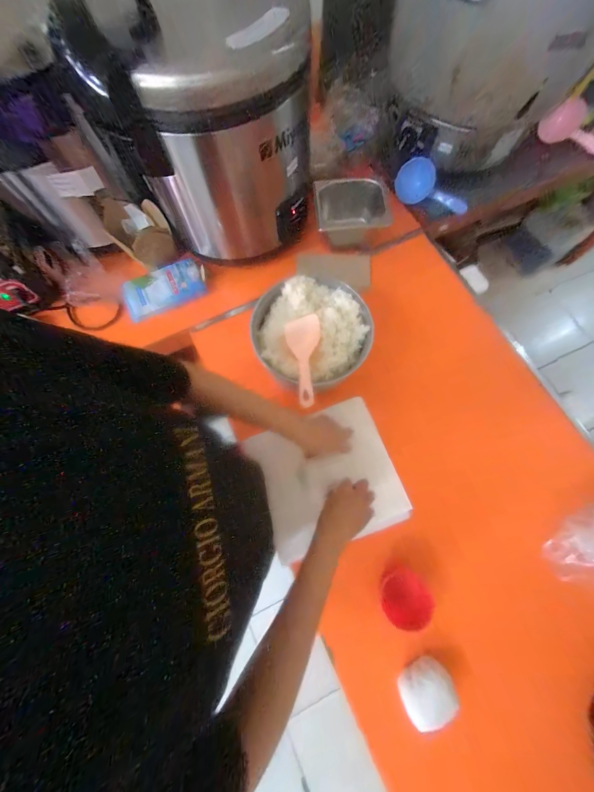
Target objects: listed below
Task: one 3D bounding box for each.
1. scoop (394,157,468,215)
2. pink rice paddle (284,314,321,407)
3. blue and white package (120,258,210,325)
[{"bbox_3d":[0.374,-0.564,0.721,0.212,0.086,0.052,19,74,-11],"label":"scoop"},{"bbox_3d":[0.019,-0.070,0.498,0.065,0.013,0.180,-7,74,-1],"label":"pink rice paddle"},{"bbox_3d":[-0.341,-0.281,0.677,0.204,0.037,0.110,-23,74,-5],"label":"blue and white package"}]

